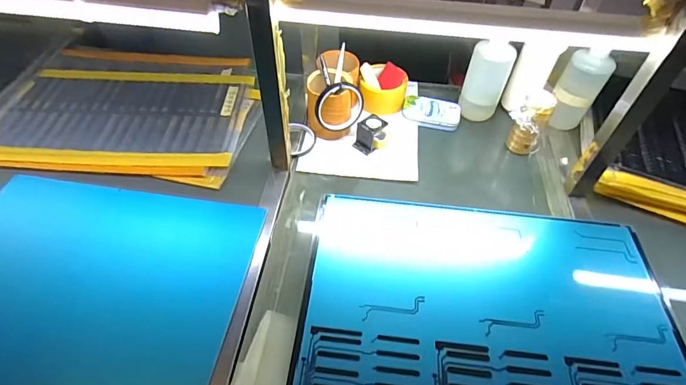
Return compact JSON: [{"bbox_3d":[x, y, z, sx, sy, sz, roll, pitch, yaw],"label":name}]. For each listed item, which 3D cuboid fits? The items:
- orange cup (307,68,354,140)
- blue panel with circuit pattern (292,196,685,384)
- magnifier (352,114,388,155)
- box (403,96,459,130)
[{"bbox_3d":[-0.024,-0.157,0.725,0.079,0.101,0.090,-1,50,-3],"label":"orange cup"},{"bbox_3d":[0.191,0.191,0.506,0.485,0.012,0.434,5,50,2],"label":"blue panel with circuit pattern"},{"bbox_3d":[0.052,-0.110,0.720,0.040,0.052,0.062,31,56,22],"label":"magnifier"},{"bbox_3d":[0.175,-0.159,0.778,0.110,0.016,0.068,13,51,8],"label":"box"}]

